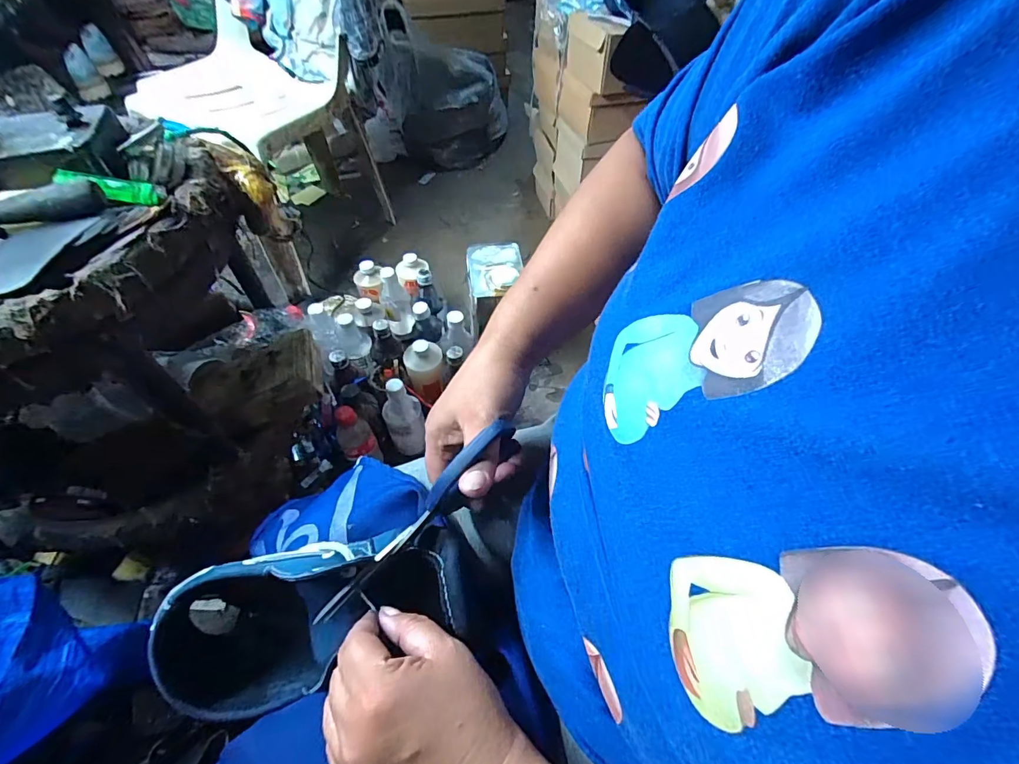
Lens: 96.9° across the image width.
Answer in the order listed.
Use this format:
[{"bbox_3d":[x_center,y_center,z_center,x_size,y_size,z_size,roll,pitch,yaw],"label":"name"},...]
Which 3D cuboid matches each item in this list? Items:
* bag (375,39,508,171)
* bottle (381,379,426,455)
[{"bbox_3d":[-0.194,-0.889,1.477,0.402,0.292,0.221,-12,54,-11],"label":"bag"},{"bbox_3d":[-0.190,0.065,0.818,0.068,0.161,0.060,-16,55,-14],"label":"bottle"}]

